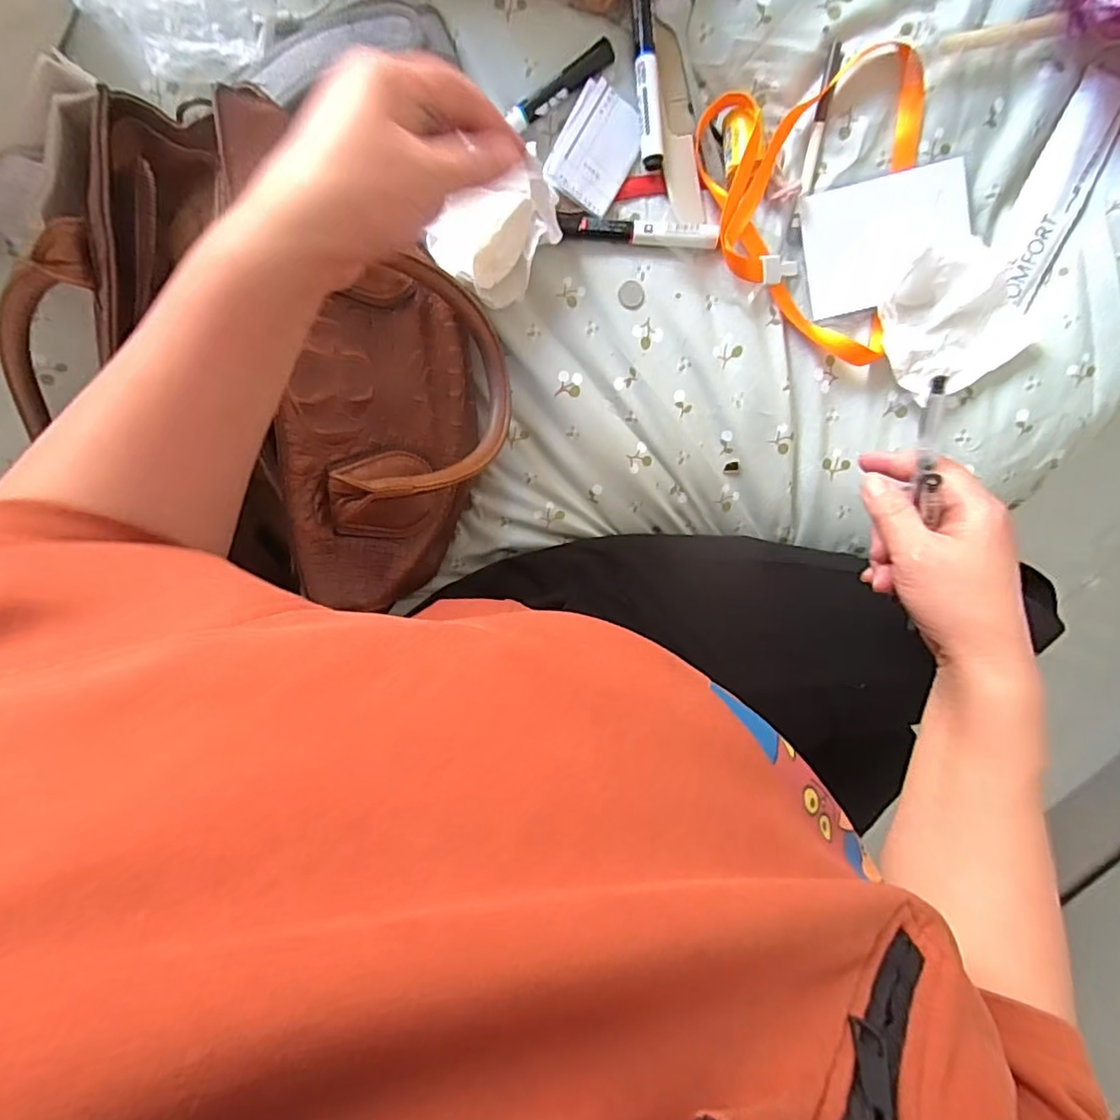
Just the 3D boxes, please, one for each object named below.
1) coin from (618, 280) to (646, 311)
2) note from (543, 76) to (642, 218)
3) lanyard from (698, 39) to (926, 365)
[{"bbox_3d":[0.056,-0.205,0.451,0.019,0.004,0.021,-35,100,3],"label":"coin"},{"bbox_3d":[0.028,-0.301,0.426,0.053,0.012,0.078,26,97,-7],"label":"note"},{"bbox_3d":[0.197,-0.253,0.437,0.156,0.026,0.211,-11,100,-1],"label":"lanyard"}]

